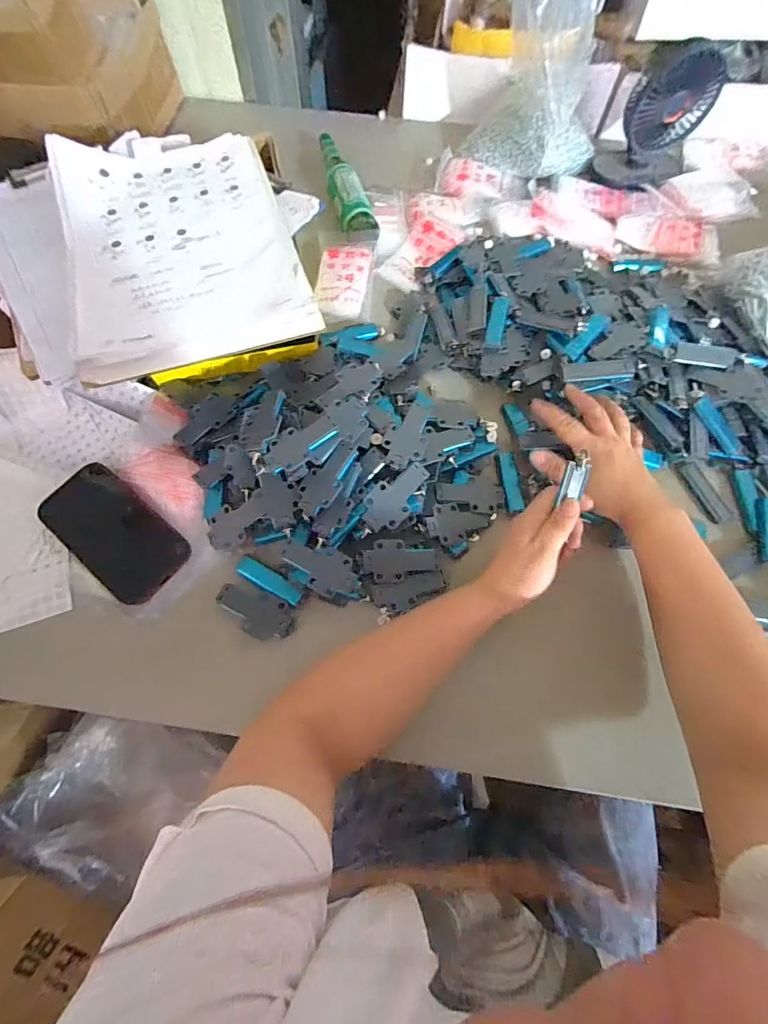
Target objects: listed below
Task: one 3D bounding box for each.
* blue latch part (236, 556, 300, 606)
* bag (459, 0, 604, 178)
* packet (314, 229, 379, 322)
[{"bbox_3d":[-0.114,0.068,0.421,0.070,0.006,0.019,29,71,9],"label":"blue latch part"},{"bbox_3d":[0.236,-0.637,0.567,0.188,0.261,0.134,26,71,8],"label":"bag"},{"bbox_3d":[-0.054,-0.331,0.583,0.079,0.016,0.157,5,69,0],"label":"packet"}]

